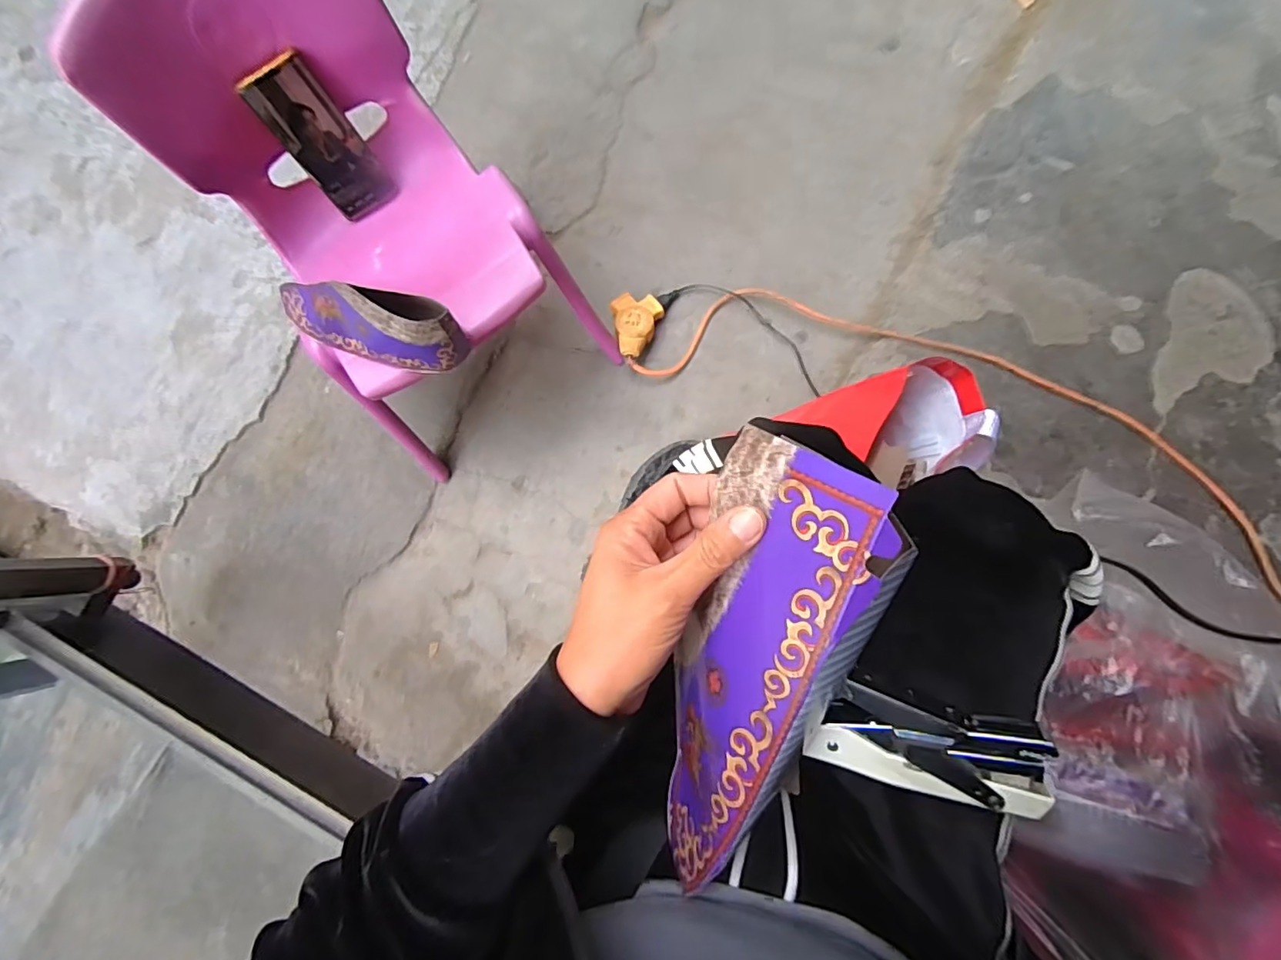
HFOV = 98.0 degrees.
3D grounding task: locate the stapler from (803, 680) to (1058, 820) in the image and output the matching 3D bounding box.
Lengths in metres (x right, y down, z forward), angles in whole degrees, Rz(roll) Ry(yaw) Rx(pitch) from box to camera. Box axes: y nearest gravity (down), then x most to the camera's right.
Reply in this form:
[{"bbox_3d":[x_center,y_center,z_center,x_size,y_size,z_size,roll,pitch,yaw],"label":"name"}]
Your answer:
[{"bbox_3d":[0.159,0.149,0.308,0.119,0.033,0.051,11,84,1],"label":"stapler"}]

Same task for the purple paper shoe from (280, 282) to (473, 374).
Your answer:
[{"bbox_3d":[-0.298,-0.166,0.597,0.237,0.087,0.061,13,87,16],"label":"purple paper shoe"}]

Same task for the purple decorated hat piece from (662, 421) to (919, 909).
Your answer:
[{"bbox_3d":[0.053,0.102,0.281,0.089,0.026,0.241,31,112,42],"label":"purple decorated hat piece"}]

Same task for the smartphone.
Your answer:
[{"bbox_3d":[-0.351,-0.375,0.620,0.072,0.160,0.009,-40,56,-5],"label":"smartphone"}]

